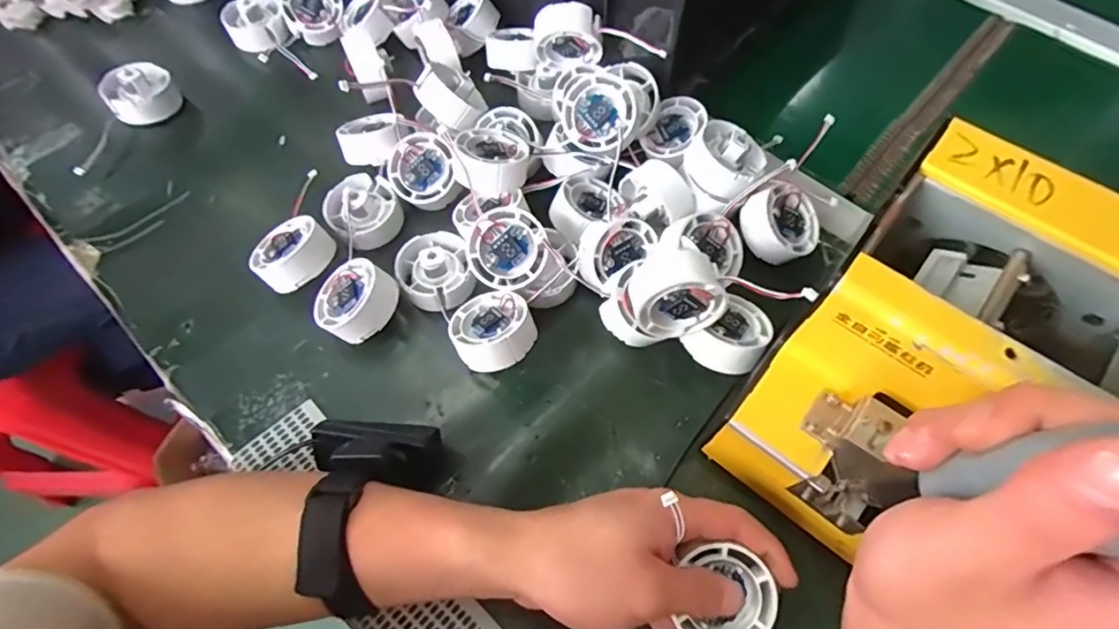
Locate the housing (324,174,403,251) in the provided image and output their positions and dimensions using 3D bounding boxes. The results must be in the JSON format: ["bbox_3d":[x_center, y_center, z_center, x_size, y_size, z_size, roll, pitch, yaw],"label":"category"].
[{"bbox_3d":[-0.151,-0.081,0.424,0.052,0.032,0.051,-1,65,1],"label":"housing"}]

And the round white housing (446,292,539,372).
[{"bbox_3d":[-0.044,0.011,0.367,0.054,0.026,0.054,-13,47,14],"label":"round white housing"}]

